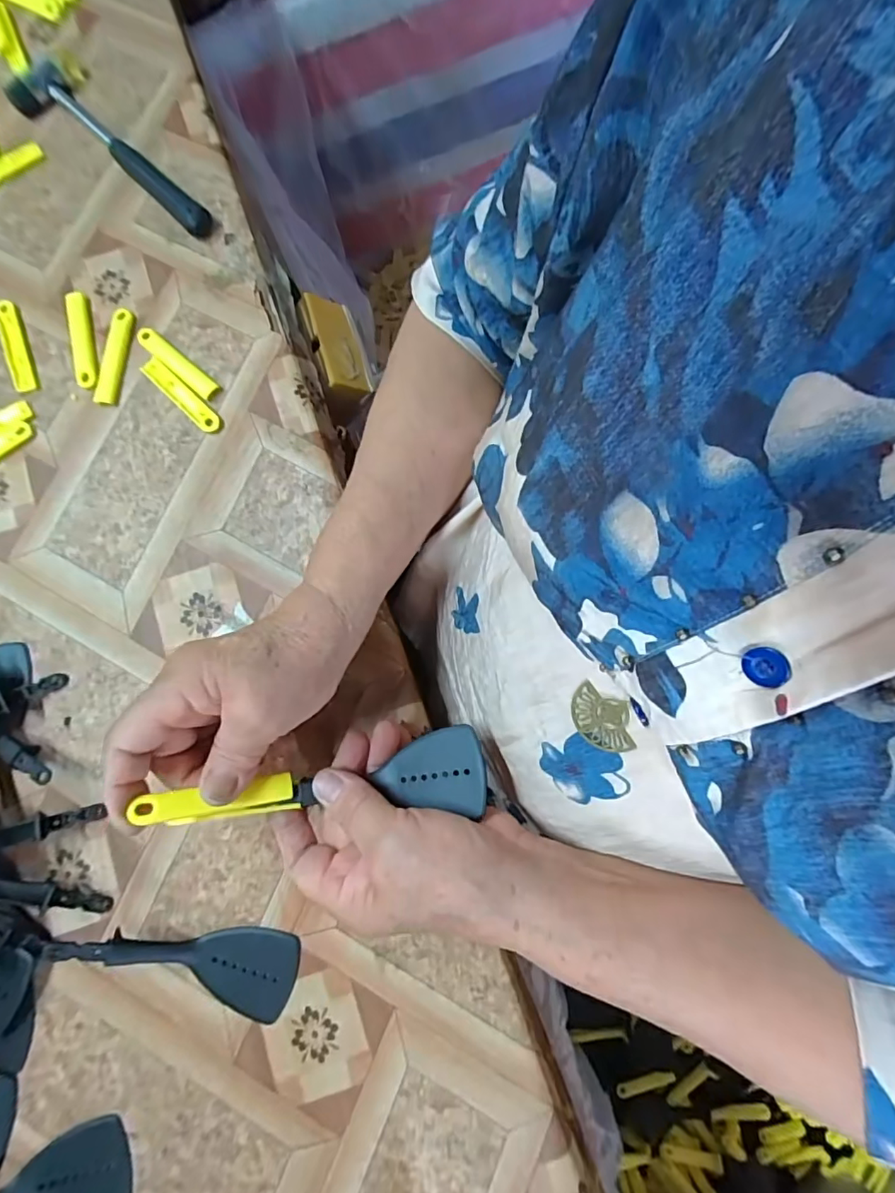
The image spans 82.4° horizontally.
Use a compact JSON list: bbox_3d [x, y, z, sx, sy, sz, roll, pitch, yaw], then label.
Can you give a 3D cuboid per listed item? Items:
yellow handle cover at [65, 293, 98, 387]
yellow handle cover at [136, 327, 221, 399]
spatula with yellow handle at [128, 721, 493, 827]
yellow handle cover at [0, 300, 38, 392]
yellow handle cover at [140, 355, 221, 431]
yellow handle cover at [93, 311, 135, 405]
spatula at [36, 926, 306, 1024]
[{"bbox_3d":[-0.269,-0.189,0.377,0.016,0.008,0.074,-13,80,-2],"label":"yellow handle cover"},{"bbox_3d":[-0.196,-0.170,0.370,0.076,0.004,0.013,41,82,7],"label":"yellow handle cover"},{"bbox_3d":[-0.067,0.098,0.273,0.171,0.031,0.041,-3,80,-10],"label":"spatula with yellow handle"},{"bbox_3d":[-0.322,-0.186,0.379,0.017,0.004,0.076,-21,80,-4],"label":"yellow handle cover"},{"bbox_3d":[-0.192,-0.146,0.367,0.076,0.006,0.015,43,83,7],"label":"yellow handle cover"},{"bbox_3d":[-0.245,-0.176,0.375,0.016,0.005,0.075,6,80,1],"label":"yellow handle cover"},{"bbox_3d":[-0.154,0.211,0.294,0.129,0.017,0.046,16,80,-13],"label":"spatula"}]

